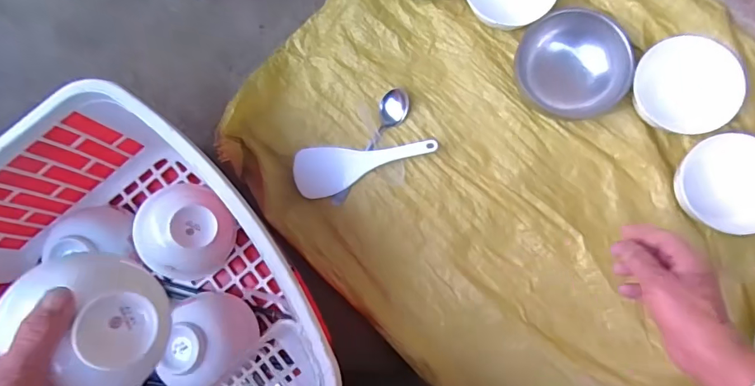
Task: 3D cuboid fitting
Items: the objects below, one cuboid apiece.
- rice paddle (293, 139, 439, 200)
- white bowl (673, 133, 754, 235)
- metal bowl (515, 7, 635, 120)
[{"bbox_3d":[-0.016,-0.035,0.562,0.181,0.015,0.063,-8,82,2],"label":"rice paddle"},{"bbox_3d":[0.415,-0.011,0.504,0.104,0.043,0.096,0,83,3],"label":"white bowl"},{"bbox_3d":[0.237,-0.158,0.532,0.129,0.040,0.121,2,106,8],"label":"metal bowl"}]

